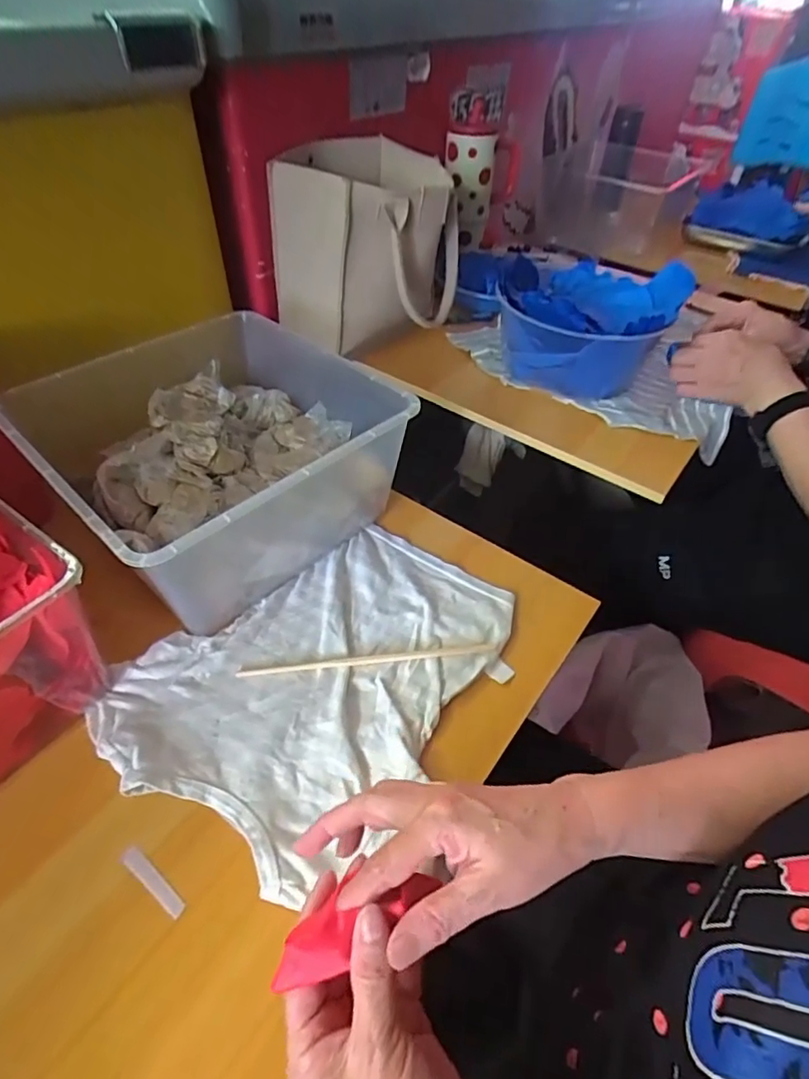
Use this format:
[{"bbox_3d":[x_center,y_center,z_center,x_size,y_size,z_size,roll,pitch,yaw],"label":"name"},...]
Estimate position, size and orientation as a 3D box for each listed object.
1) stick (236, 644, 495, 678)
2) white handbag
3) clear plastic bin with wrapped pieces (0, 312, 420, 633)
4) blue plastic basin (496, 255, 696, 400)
[{"bbox_3d":[-0.032,0.105,0.480,0.223,0.006,0.009,-3,47,-6],"label":"stick"},{"bbox_3d":[-0.055,-0.395,0.738,0.214,0.194,0.195,32,52,24],"label":"white handbag"},{"bbox_3d":[-0.190,-0.084,0.560,0.299,0.139,0.293,36,54,27],"label":"clear plastic bin with wrapped pieces"},{"bbox_3d":[0.231,-0.276,0.718,0.204,0.124,0.223,2,46,-2],"label":"blue plastic basin"}]

